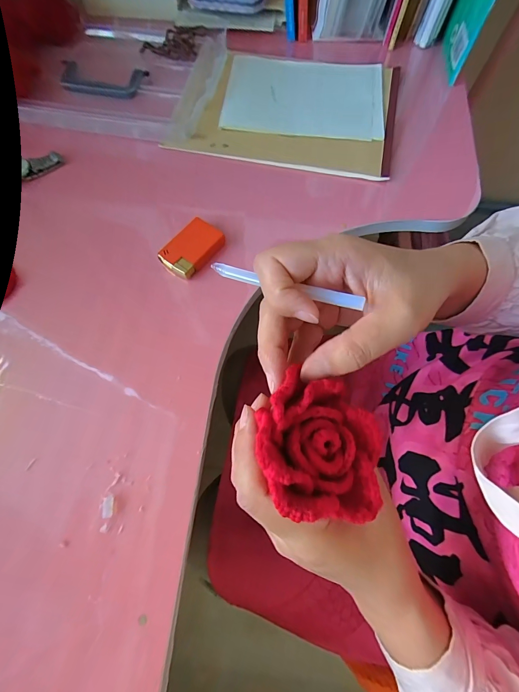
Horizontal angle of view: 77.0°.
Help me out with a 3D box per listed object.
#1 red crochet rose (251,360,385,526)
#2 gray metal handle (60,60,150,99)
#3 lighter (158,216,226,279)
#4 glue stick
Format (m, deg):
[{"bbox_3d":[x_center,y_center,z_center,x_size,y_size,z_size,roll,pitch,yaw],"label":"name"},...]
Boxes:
[{"bbox_3d":[0.030,0.054,0.175,0.073,0.036,0.064,20,68,-11],"label":"red crochet rose"},{"bbox_3d":[-0.201,-0.334,0.406,0.114,0.011,0.048,13,70,6],"label":"gray metal handle"},{"bbox_3d":[-0.065,-0.094,0.313,0.040,0.009,0.059,38,74,13],"label":"lighter"},{"bbox_3d":[0.013,-0.035,0.184,0.090,0.004,0.007,17,70,19],"label":"glue stick"}]

